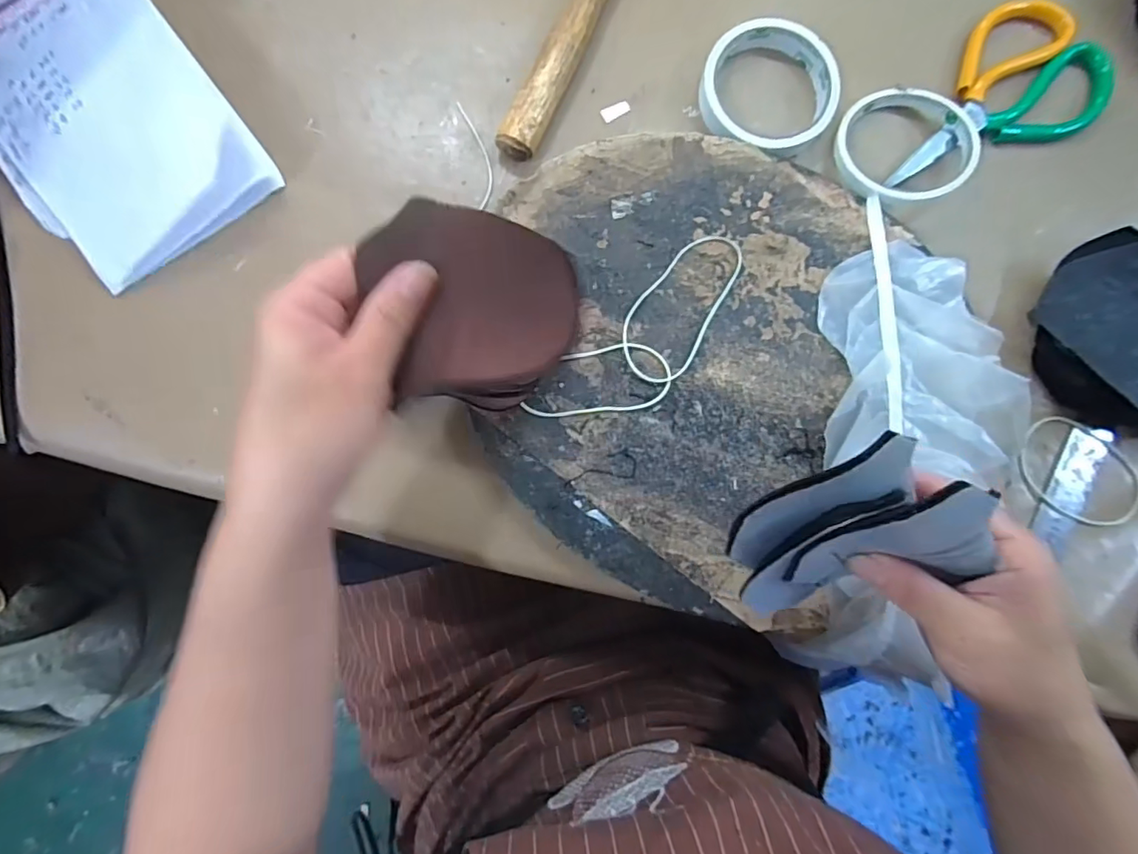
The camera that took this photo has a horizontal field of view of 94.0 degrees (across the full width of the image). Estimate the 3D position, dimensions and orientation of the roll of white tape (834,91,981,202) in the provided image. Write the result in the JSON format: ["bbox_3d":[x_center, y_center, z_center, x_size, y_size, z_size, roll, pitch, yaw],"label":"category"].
[{"bbox_3d":[0.224,-0.190,0.352,0.084,0.020,0.080,0,84,-3],"label":"roll of white tape"}]

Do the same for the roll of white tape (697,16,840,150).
[{"bbox_3d":[0.134,-0.226,0.355,0.087,0.023,0.081,0,84,-3],"label":"roll of white tape"}]

